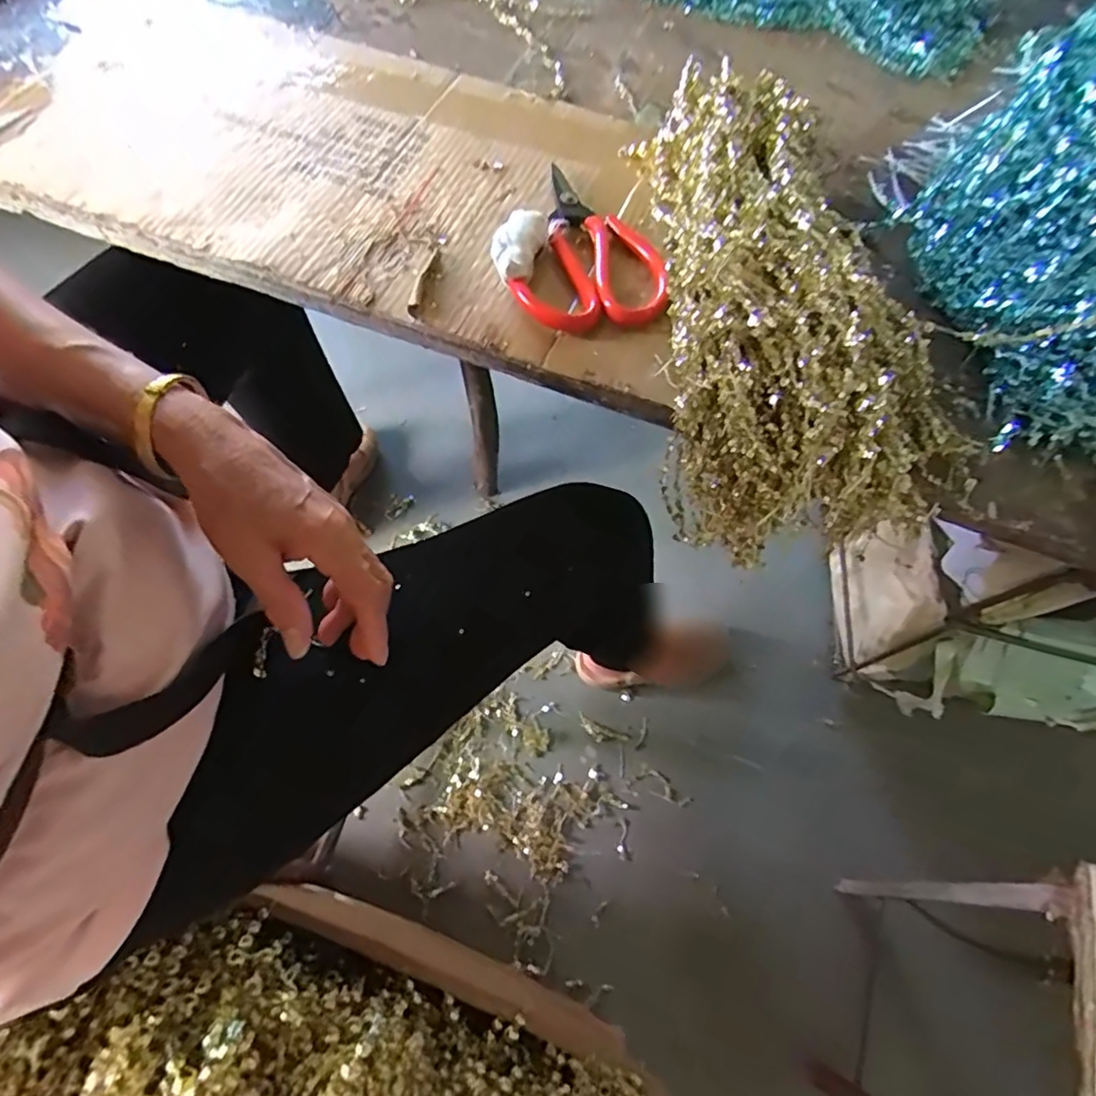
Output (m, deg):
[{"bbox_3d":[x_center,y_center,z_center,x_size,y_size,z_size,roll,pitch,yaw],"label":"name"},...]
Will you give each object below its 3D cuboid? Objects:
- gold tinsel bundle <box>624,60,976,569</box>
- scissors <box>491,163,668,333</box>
[{"bbox_3d":[0.161,-0.169,0.418,0.174,0.106,0.343,-2,63,-4],"label":"gold tinsel bundle"},{"bbox_3d":[0.018,-0.215,0.435,0.113,0.030,0.141,-6,63,-7],"label":"scissors"}]

